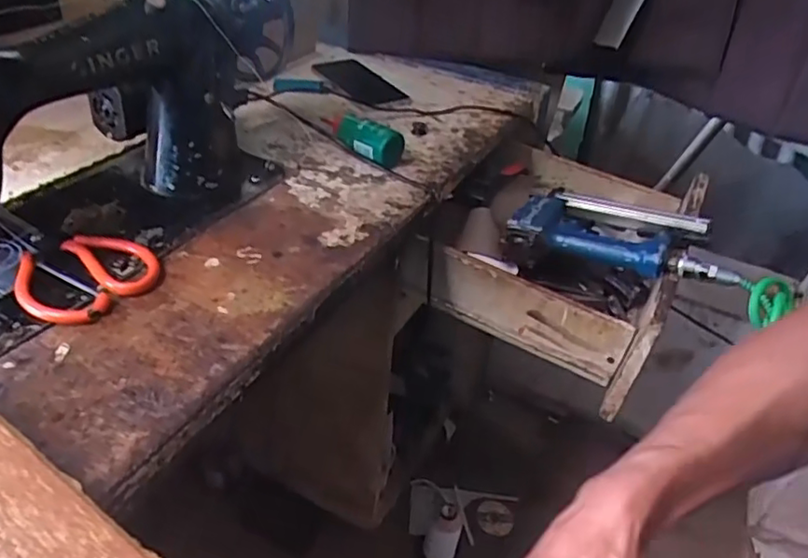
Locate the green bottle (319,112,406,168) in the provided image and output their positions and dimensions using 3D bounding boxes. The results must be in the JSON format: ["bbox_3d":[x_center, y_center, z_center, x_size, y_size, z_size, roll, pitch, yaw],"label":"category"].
[{"bbox_3d":[-0.052,-0.167,0.715,0.106,0.038,0.030,26,42,25],"label":"green bottle"}]

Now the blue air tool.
[{"bbox_3d":[0.244,-0.057,0.711,0.227,0.042,0.123,18,38,12],"label":"blue air tool"}]

